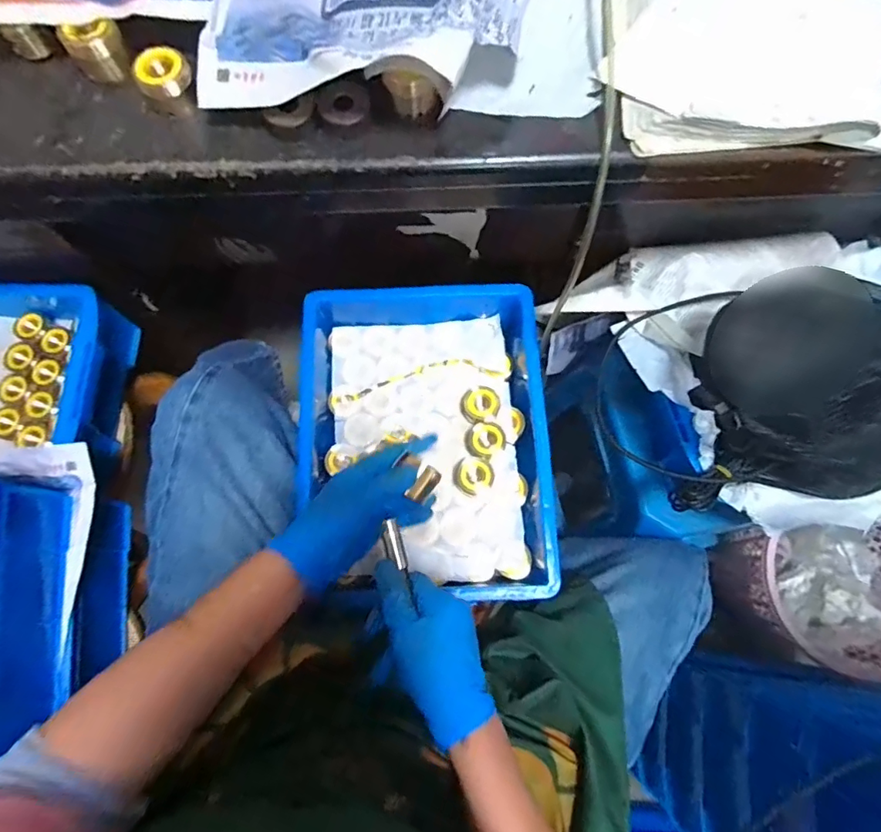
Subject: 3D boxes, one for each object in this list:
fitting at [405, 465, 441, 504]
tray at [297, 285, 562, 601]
[{"bbox_3d":[-0.013,0.057,0.420,0.015,0.012,0.030,40,79,10],"label":"fitting"},{"bbox_3d":[-0.017,0.020,0.558,0.258,0.072,0.345,-2,75,-1],"label":"tray"}]

